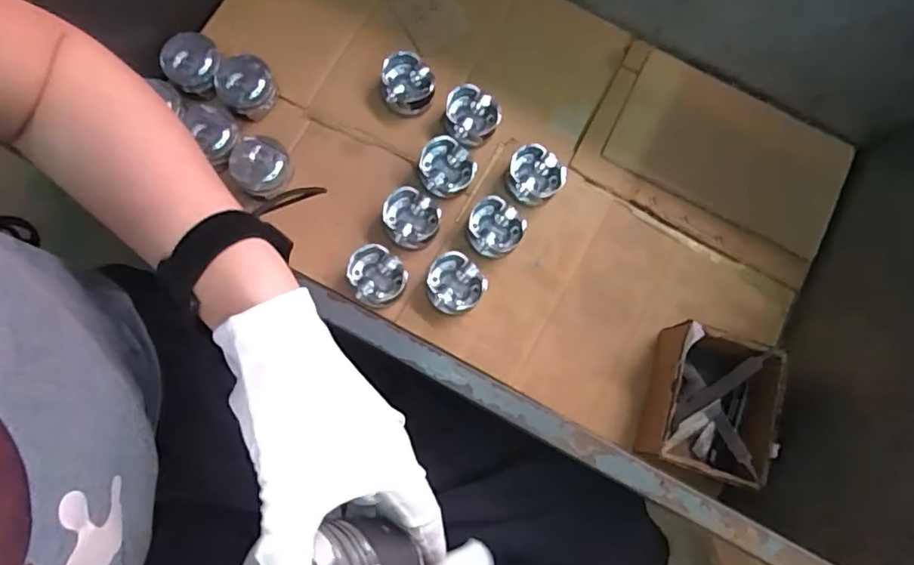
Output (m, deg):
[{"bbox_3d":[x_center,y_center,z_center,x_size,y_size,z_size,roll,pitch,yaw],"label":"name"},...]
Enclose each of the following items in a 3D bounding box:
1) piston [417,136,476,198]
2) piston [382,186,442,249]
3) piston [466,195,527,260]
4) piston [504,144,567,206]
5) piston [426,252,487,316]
[{"bbox_3d":[-0.016,-0.178,0.891,0.087,0.042,0.085,-6,78,-6],"label":"piston"},{"bbox_3d":[-0.067,-0.098,0.869,0.084,0.044,0.080,1,77,-4],"label":"piston"},{"bbox_3d":[0.060,-0.081,0.877,0.082,0.051,0.084,1,77,-4],"label":"piston"},{"bbox_3d":[0.123,-0.165,0.893,0.085,0.056,0.082,1,77,-4],"label":"piston"},{"bbox_3d":[-0.004,0.006,0.853,0.081,0.046,0.083,1,77,-4],"label":"piston"}]

